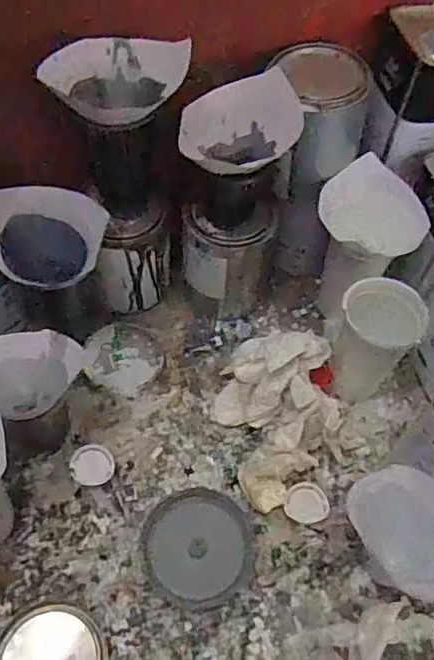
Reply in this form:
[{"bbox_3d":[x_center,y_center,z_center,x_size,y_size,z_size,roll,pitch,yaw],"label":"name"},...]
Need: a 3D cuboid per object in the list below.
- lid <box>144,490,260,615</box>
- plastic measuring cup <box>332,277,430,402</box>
[{"bbox_3d":[-0.016,0.208,0.578,0.101,0.023,0.105,2,56,-4],"label":"lid"},{"bbox_3d":[0.166,0.008,0.649,0.081,0.127,0.090,27,58,13],"label":"plastic measuring cup"}]

